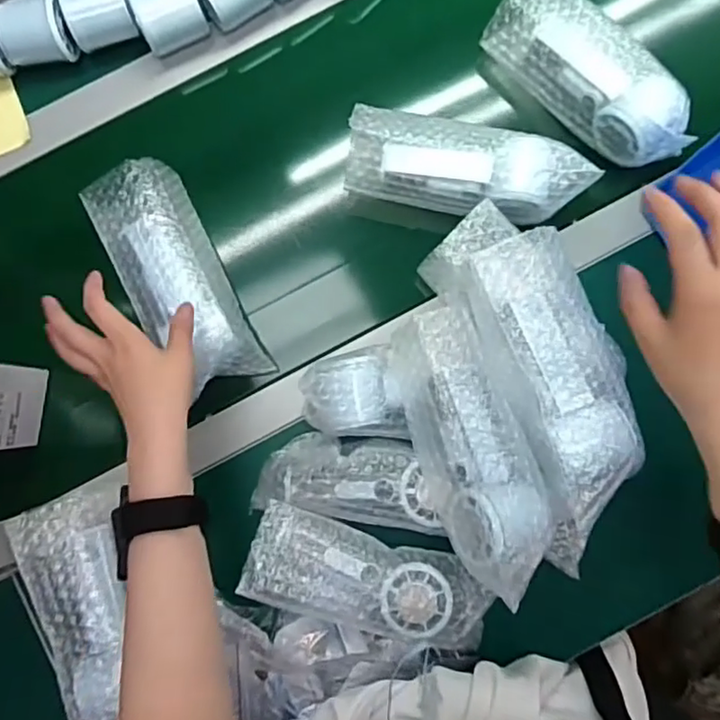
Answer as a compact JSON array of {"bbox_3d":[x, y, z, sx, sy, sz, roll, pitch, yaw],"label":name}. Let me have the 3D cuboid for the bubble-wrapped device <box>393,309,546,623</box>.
[{"bbox_3d":[0.084,0.058,0.457,0.081,0.048,0.195,-20,84,0],"label":"bubble-wrapped device"}]

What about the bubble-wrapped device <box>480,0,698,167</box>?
[{"bbox_3d":[0.209,-0.259,0.554,0.078,0.058,0.202,-41,84,-2],"label":"bubble-wrapped device"}]

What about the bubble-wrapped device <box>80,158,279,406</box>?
[{"bbox_3d":[-0.161,-0.070,0.544,0.084,0.056,0.210,-33,90,-2],"label":"bubble-wrapped device"}]

